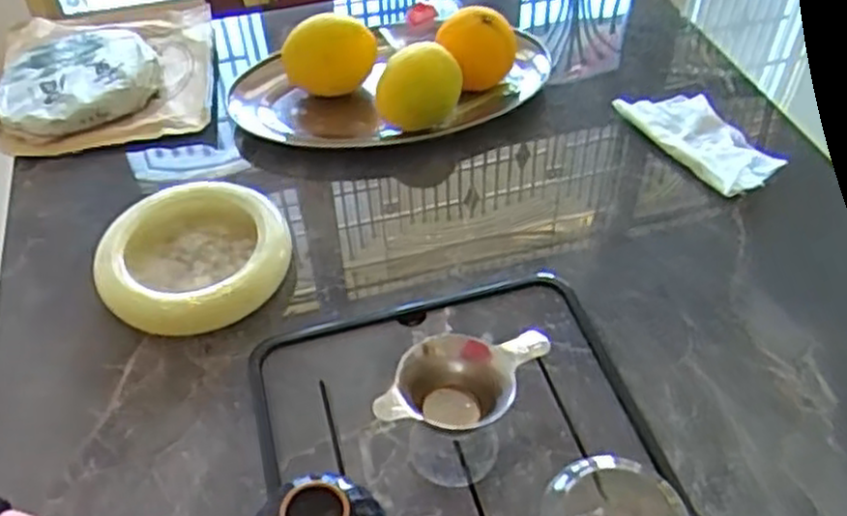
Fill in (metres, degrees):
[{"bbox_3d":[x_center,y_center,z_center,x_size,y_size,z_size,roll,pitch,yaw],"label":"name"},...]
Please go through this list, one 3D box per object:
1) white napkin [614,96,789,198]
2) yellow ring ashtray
[{"bbox_3d":[0.267,-0.118,0.730,0.079,0.023,0.152,-23,50,-19],"label":"white napkin"},{"bbox_3d":[-0.188,-0.006,0.632,0.144,0.039,0.147,-1,47,1],"label":"yellow ring ashtray"}]

